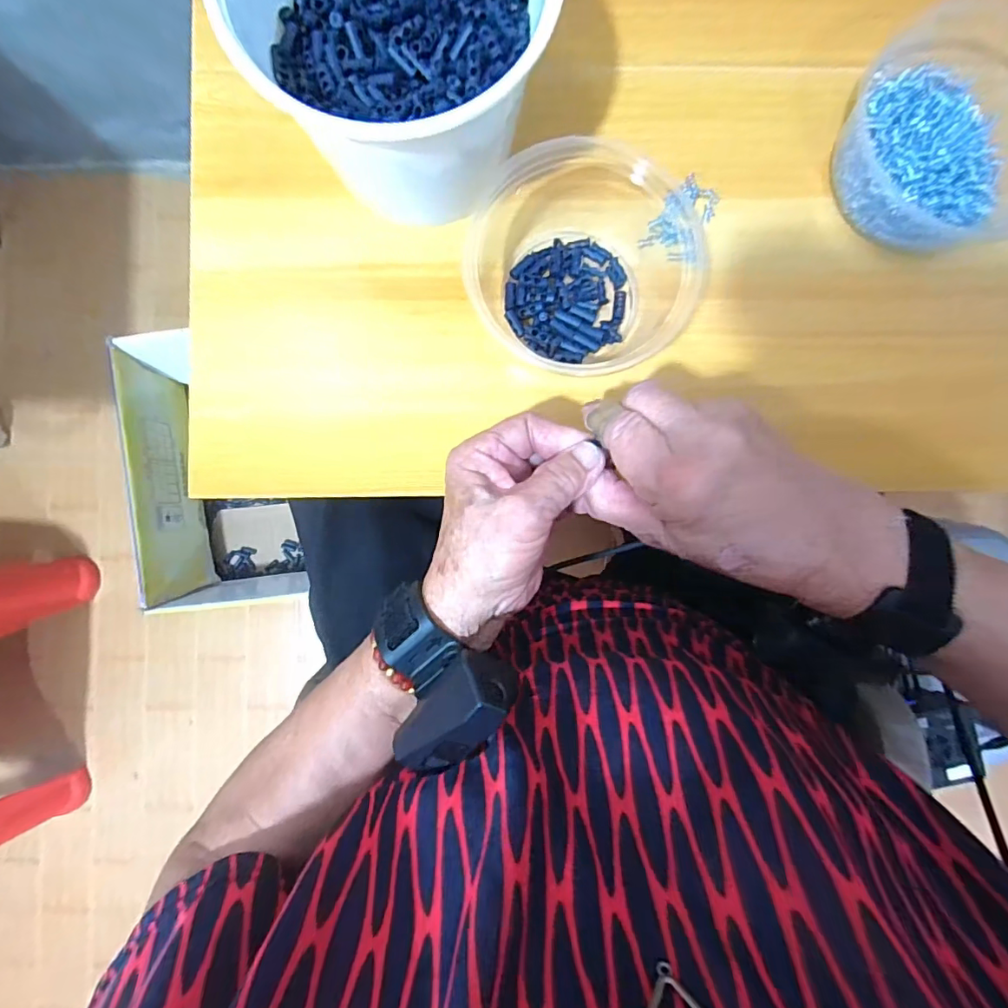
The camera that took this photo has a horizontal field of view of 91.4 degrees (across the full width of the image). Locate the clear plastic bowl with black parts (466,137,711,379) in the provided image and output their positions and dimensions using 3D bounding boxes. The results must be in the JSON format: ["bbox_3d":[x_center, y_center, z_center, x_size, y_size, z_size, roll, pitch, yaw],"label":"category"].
[{"bbox_3d":[0.058,-0.165,0.319,0.156,0.055,0.170,31,87,0],"label":"clear plastic bowl with black parts"}]

